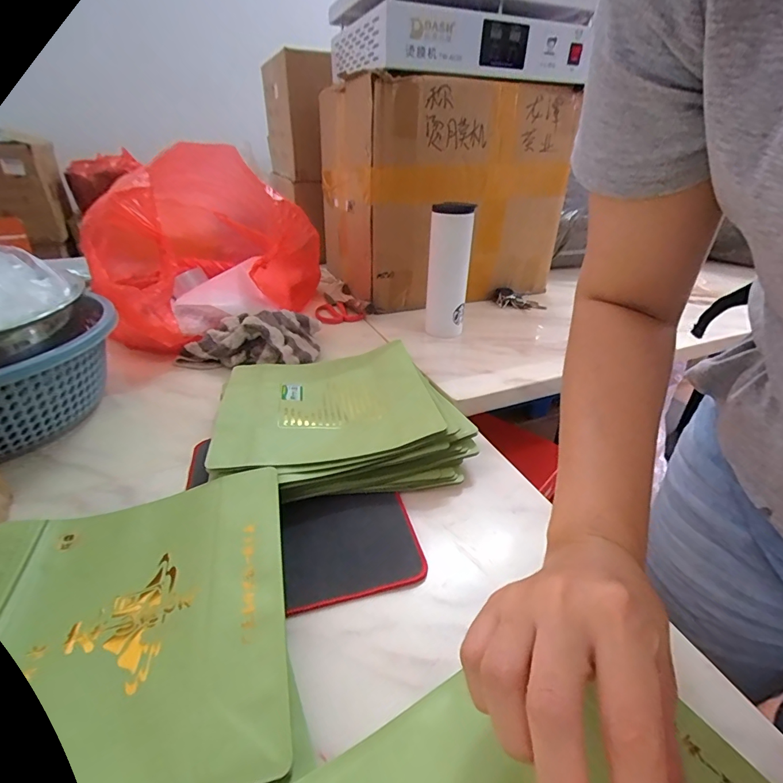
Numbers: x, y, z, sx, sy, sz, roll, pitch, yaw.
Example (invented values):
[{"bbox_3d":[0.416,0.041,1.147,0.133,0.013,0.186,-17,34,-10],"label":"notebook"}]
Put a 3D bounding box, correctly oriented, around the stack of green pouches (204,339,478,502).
[{"bbox_3d":[-0.063,0.027,0.508,0.267,0.058,0.243,-7,32,-12],"label":"stack of green pouches"}]

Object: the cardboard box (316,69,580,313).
[{"bbox_3d":[0.105,-0.431,0.947,0.452,0.391,0.324,-12,34,-20],"label":"cardboard box"}]

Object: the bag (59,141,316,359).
[{"bbox_3d":[-0.356,-0.296,0.818,0.390,0.292,0.420,-20,37,-30],"label":"bag"}]

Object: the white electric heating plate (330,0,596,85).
[{"bbox_3d":[0.135,-0.664,0.804,0.437,0.130,0.290,-12,34,-20],"label":"white electric heating plate"}]

